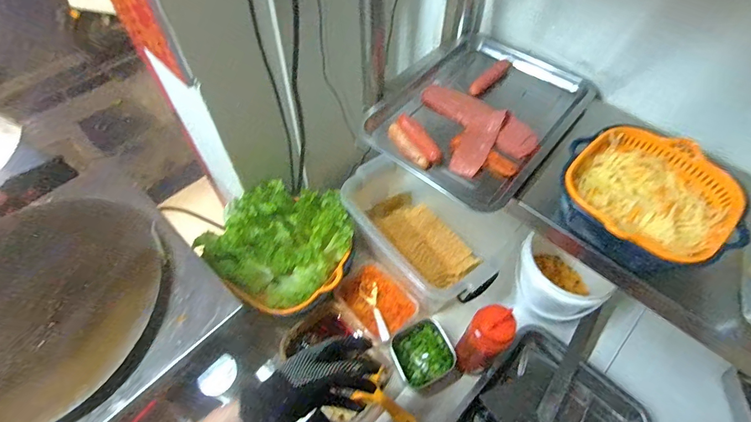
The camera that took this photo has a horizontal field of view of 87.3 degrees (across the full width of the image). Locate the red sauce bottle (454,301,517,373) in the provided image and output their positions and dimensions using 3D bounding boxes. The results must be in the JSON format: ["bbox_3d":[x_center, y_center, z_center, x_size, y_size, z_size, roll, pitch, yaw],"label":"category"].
[{"bbox_3d":[0.179,0.226,0.661,0.070,0.212,0.061,26,60,16],"label":"red sauce bottle"}]

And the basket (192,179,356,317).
[{"bbox_3d":[-0.178,0.069,0.796,0.251,0.131,0.250,0,56,0],"label":"basket"}]

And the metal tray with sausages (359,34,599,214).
[{"bbox_3d":[0.174,-0.172,0.650,0.272,0.036,0.358,36,63,21],"label":"metal tray with sausages"}]

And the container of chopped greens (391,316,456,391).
[{"bbox_3d":[0.086,0.266,0.739,0.110,0.050,0.101,-26,60,-17],"label":"container of chopped greens"}]

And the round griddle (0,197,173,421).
[{"bbox_3d":[-0.521,0.146,0.610,0.378,0.048,0.368,0,56,0],"label":"round griddle"}]

